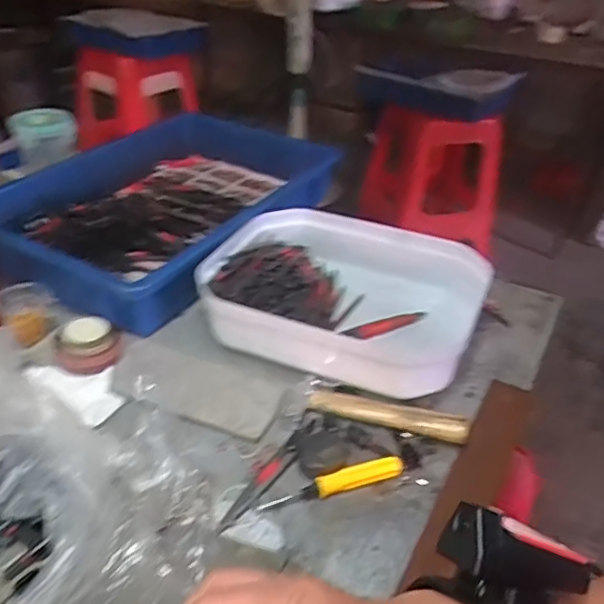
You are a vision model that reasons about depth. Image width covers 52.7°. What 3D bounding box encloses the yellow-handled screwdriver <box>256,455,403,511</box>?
[{"bbox_3d":[0.025,0.142,0.474,0.117,0.016,0.014,-12,38,-20],"label":"yellow-handled screwdriver"}]

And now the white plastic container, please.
[{"bbox_3d":[0.046,-0.005,0.641,0.263,0.077,0.214,18,38,20],"label":"white plastic container"}]

